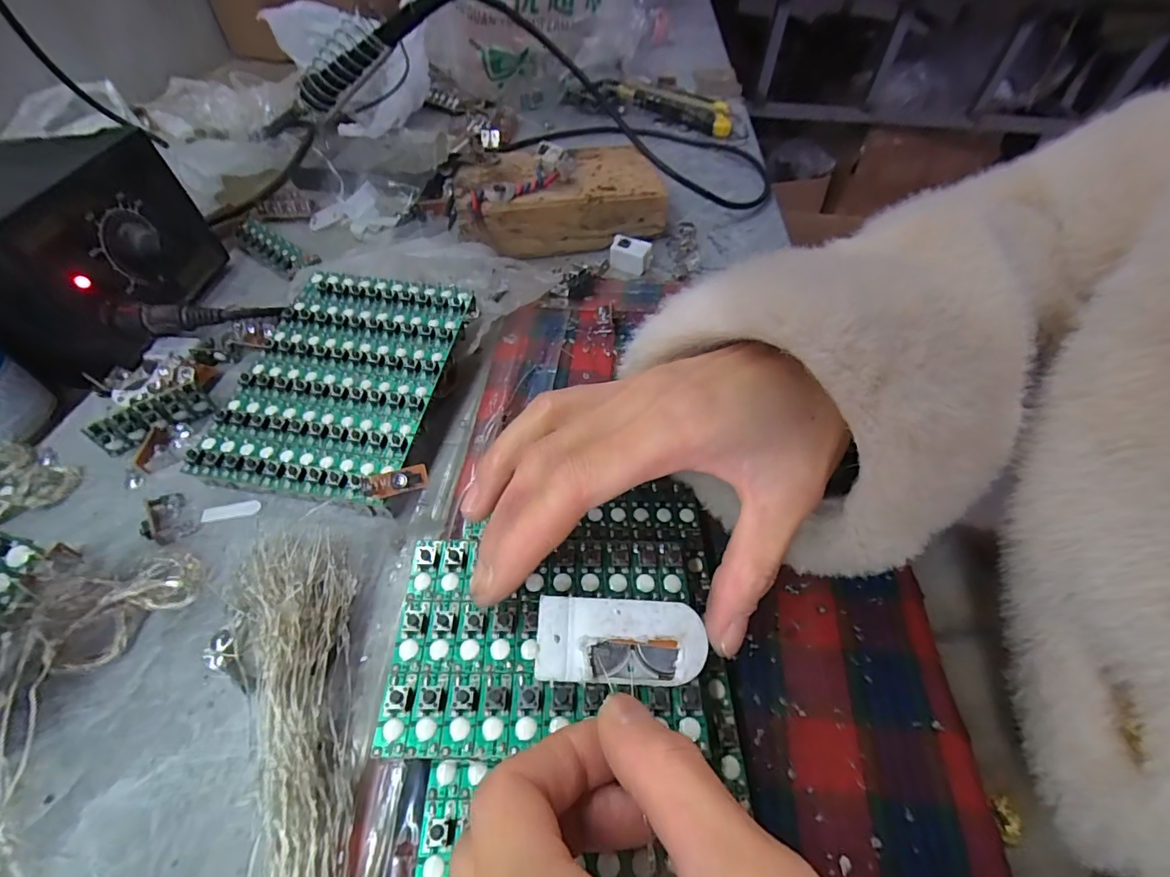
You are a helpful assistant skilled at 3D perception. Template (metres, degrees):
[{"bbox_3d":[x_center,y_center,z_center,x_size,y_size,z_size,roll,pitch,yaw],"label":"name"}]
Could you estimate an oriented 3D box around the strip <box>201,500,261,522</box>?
[{"bbox_3d":[-0.155,0.032,0.220,0.022,0.004,0.007,-10,61,-13],"label":"strip"}]

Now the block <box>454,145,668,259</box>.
[{"bbox_3d":[-0.021,-0.171,0.362,0.146,0.045,0.086,-14,53,-14],"label":"block"}]

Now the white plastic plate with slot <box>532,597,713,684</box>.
[{"bbox_3d":[0.011,0.061,0.151,0.050,0.004,0.024,3,67,-1],"label":"white plastic plate with slot"}]

